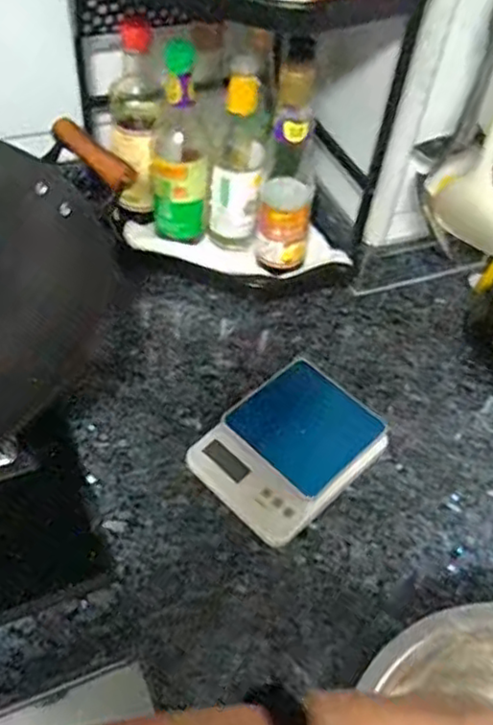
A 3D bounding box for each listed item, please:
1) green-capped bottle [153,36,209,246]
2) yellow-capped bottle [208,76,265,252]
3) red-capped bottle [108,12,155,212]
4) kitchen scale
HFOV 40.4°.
[{"bbox_3d":[-0.077,-0.245,0.774,0.062,0.242,0.065,-2,51,-8],"label":"green-capped bottle"},{"bbox_3d":[-0.010,-0.236,0.799,0.058,0.233,0.062,4,51,-3],"label":"yellow-capped bottle"},{"bbox_3d":[-0.135,-0.281,0.794,0.050,0.212,0.062,6,51,-1],"label":"red-capped bottle"},{"bbox_3d":[0.046,0.085,0.685,0.133,0.034,0.179,39,57,23],"label":"kitchen scale"}]

